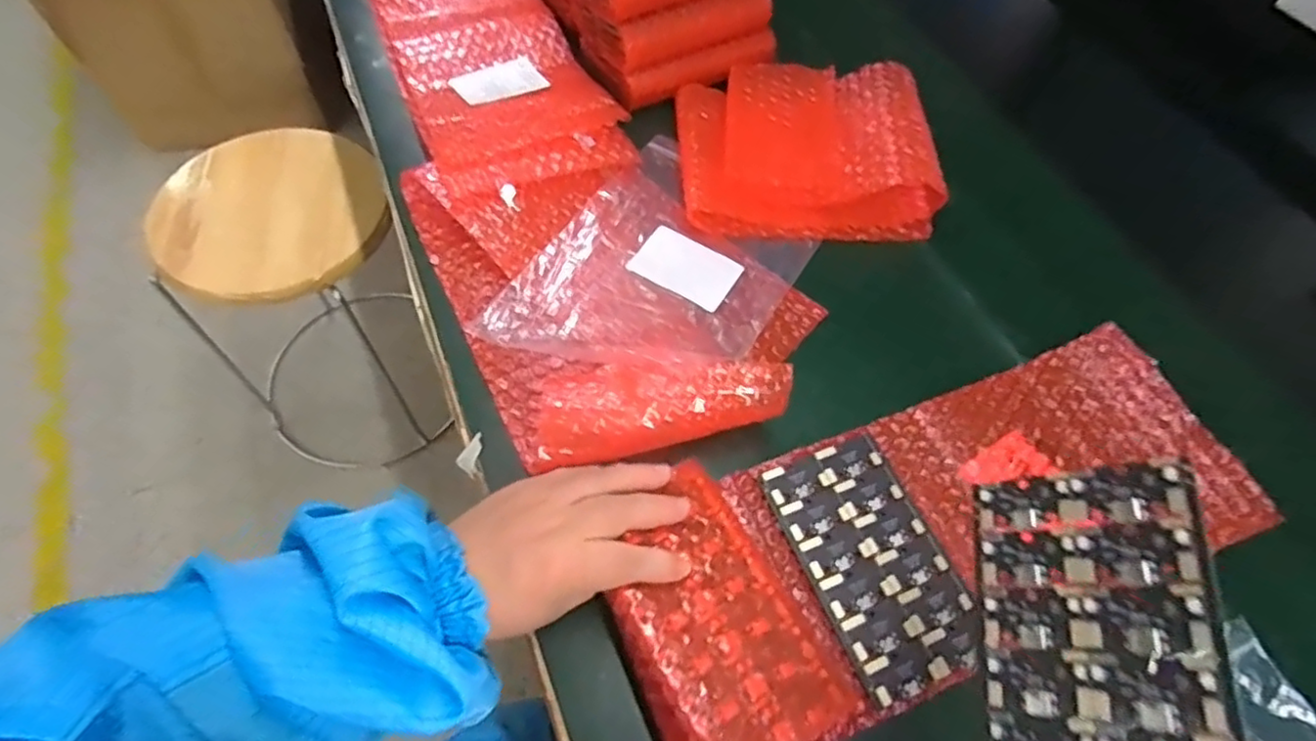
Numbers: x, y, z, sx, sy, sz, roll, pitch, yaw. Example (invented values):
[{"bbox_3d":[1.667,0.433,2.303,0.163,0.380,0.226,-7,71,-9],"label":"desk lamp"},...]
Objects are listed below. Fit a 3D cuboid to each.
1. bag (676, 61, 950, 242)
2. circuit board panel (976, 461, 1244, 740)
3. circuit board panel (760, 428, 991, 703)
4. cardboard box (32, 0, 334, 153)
[{"bbox_3d":[0.111,-0.182,0.515,0.185,0.042,0.168,-1,59,-4],"label":"bag"},{"bbox_3d":[0.151,0.099,0.232,0.004,0.076,0.129,28,59,-29],"label":"circuit board panel"},{"bbox_3d":[0.120,0.104,0.367,0.079,0.004,0.134,-18,62,-14],"label":"circuit board panel"},{"bbox_3d":[-1.015,-0.733,1.452,0.425,0.372,0.250,-11,61,-10],"label":"cardboard box"}]

